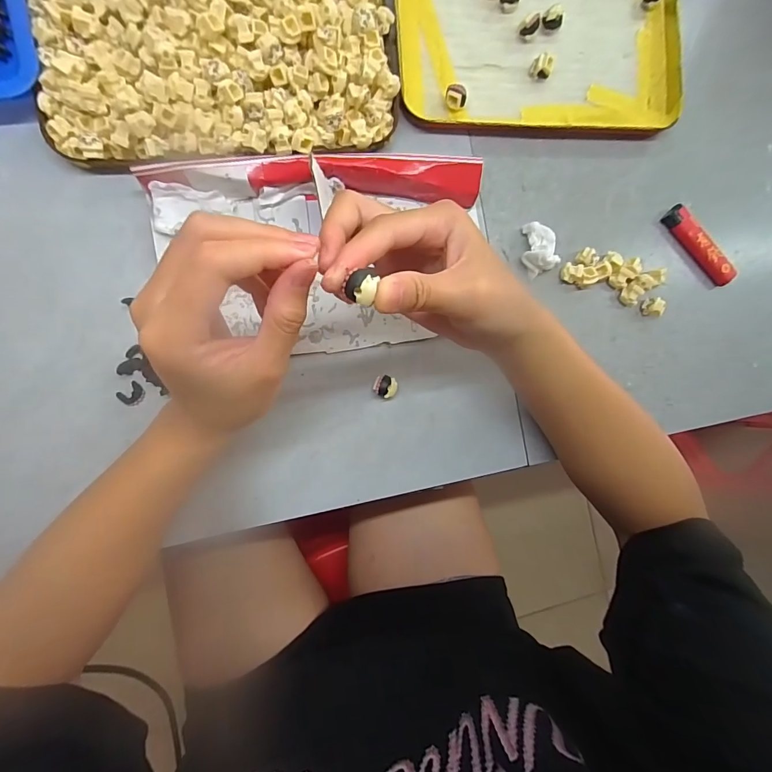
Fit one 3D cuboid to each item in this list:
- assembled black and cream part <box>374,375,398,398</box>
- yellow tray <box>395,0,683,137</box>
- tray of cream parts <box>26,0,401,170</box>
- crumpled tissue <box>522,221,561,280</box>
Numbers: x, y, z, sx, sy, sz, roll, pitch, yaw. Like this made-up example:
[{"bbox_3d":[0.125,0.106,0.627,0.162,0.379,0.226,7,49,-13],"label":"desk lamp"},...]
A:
[{"bbox_3d":[-0.001,0.000,0.304,0.017,0.011,0.016,0,91,-9],"label":"assembled black and cream part"},{"bbox_3d":[0.123,-0.328,0.327,0.233,0.014,0.244,-5,92,-9],"label":"yellow tray"},{"bbox_3d":[-0.117,-0.279,0.277,0.234,0.033,0.236,-8,92,-9],"label":"tray of cream parts"},{"bbox_3d":[0.121,-0.110,0.320,0.027,0.023,0.039,-31,96,-8],"label":"crumpled tissue"}]

